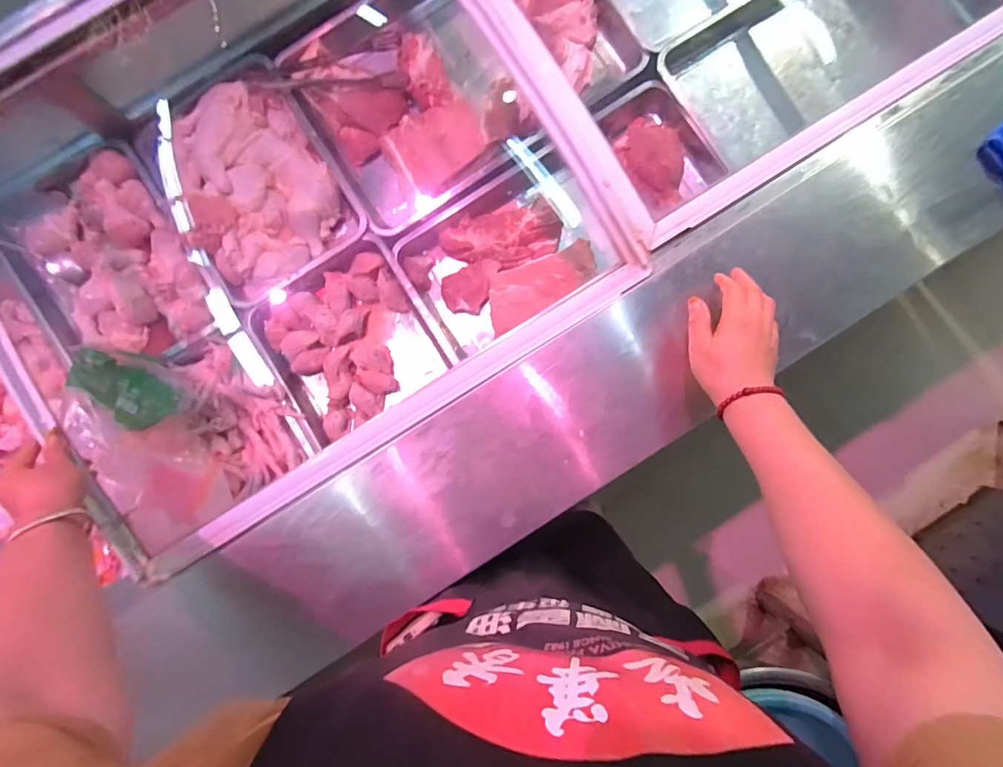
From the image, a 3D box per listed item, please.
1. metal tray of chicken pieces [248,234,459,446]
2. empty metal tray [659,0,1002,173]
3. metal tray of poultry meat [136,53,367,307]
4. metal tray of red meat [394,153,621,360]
[{"bbox_3d":[-0.274,-0.082,0.830,0.283,0.056,0.282,-32,89,0],"label":"metal tray of chicken pieces"},{"bbox_3d":[0.568,-0.630,0.836,0.554,0.100,0.287,-32,89,0],"label":"empty metal tray"},{"bbox_3d":[-0.455,-0.367,0.829,0.297,0.082,0.367,-29,88,0],"label":"metal tray of poultry meat"},{"bbox_3d":[0.031,-0.250,0.838,0.400,0.081,0.252,-30,88,0],"label":"metal tray of red meat"}]

